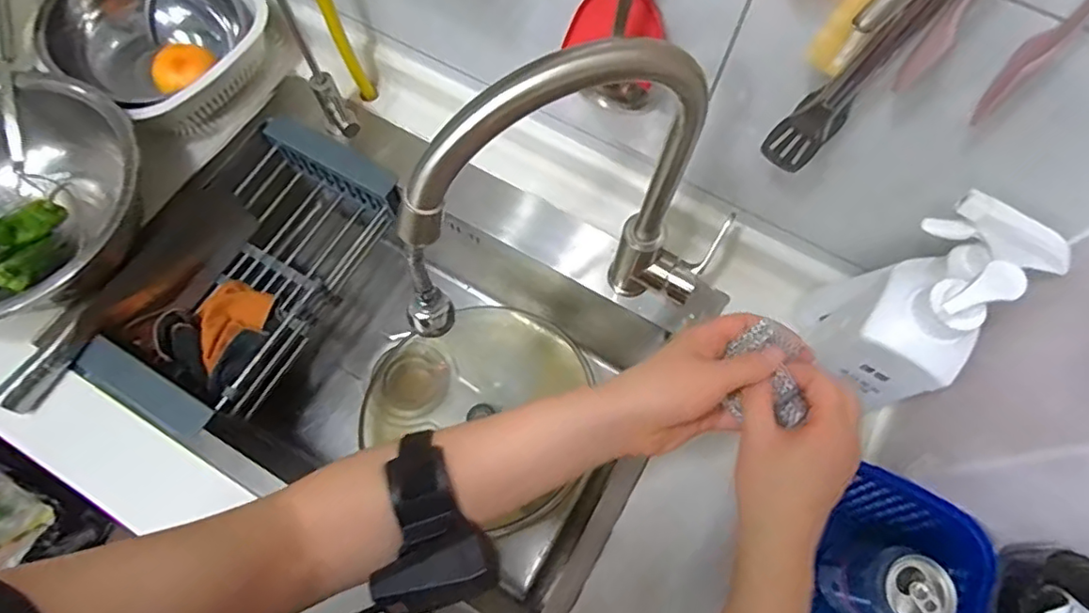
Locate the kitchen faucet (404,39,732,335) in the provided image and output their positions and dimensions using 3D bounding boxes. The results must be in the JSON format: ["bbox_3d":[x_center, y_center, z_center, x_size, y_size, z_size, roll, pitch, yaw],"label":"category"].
[{"bbox_3d":[0.029,-0.063,0.485,0.296,0.374,0.062,-14,70,-7],"label":"kitchen faucet"}]

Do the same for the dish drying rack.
[{"bbox_3d":[-0.345,-0.039,0.728,0.173,0.110,0.389,24,71,7],"label":"dish drying rack"}]

